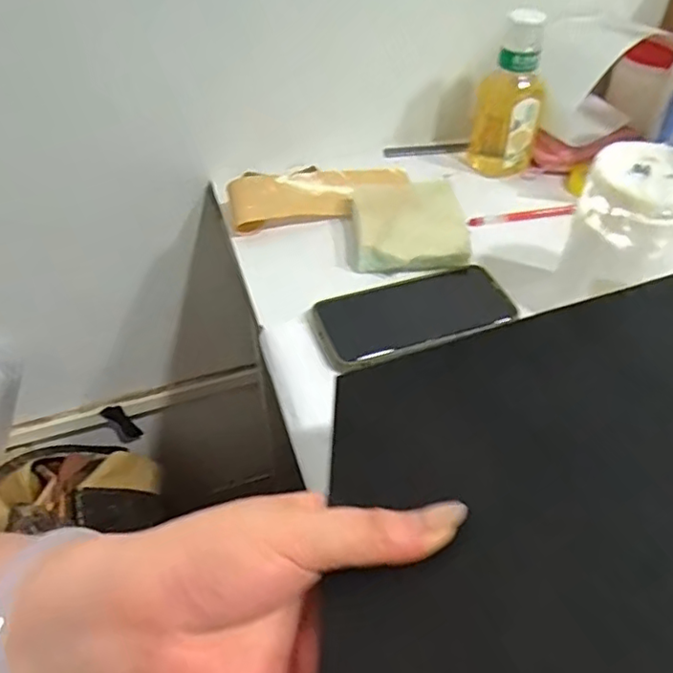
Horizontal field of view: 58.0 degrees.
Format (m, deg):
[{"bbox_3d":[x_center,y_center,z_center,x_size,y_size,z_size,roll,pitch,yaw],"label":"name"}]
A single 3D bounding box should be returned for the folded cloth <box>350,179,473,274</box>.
[{"bbox_3d":[0.069,-0.104,0.580,0.107,0.042,0.097,-2,46,-1],"label":"folded cloth"}]

